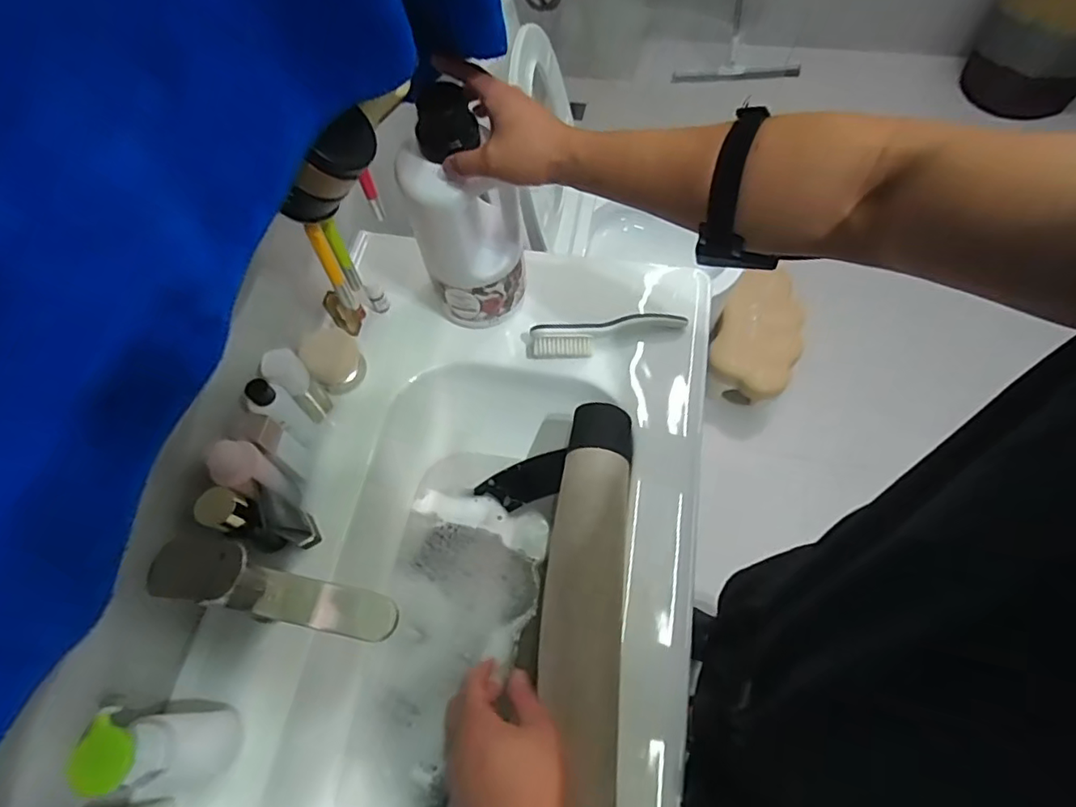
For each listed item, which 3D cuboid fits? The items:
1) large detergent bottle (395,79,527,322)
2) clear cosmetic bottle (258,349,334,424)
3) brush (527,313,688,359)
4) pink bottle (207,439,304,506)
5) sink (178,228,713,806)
[{"bbox_3d":[-0.079,-0.200,0.630,0.108,0.286,0.094,-23,56,-9],"label":"large detergent bottle"},{"bbox_3d":[-0.269,-0.017,0.645,0.030,0.122,0.036,37,71,18],"label":"clear cosmetic bottle"},{"bbox_3d":[0.087,-0.085,0.708,0.199,0.048,0.039,-8,64,-2],"label":"brush"},{"bbox_3d":[-0.284,0.079,0.586,0.034,0.137,0.044,27,68,15],"label":"pink bottle"},{"bbox_3d":[-0.094,0.250,0.619,0.455,0.136,0.971,9,65,7],"label":"sink"}]

